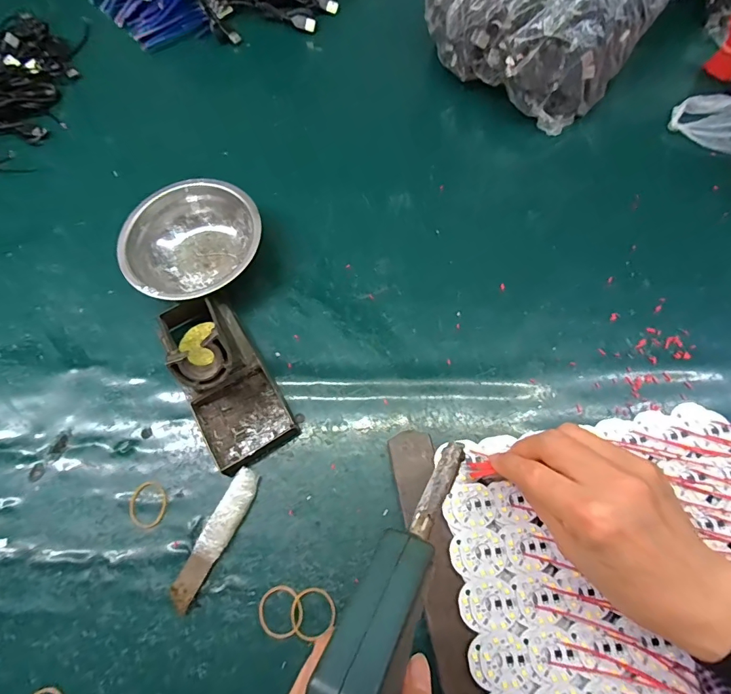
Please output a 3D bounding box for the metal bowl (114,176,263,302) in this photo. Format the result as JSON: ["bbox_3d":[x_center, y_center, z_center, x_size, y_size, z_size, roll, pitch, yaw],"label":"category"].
[{"bbox_3d":[-0.161,-0.097,0.404,0.126,0.046,0.119,-1,68,3],"label":"metal bowl"}]

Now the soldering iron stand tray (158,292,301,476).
[{"bbox_3d":[-0.118,0.022,0.343,0.072,0.070,0.152,-25,81,-8],"label":"soldering iron stand tray"}]

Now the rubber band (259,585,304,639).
[{"bbox_3d":[-0.061,0.189,0.301,0.030,0.004,0.033,-1,68,3],"label":"rubber band"}]

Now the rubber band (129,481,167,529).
[{"bbox_3d":[-0.173,0.126,0.335,0.030,0.004,0.035,-24,72,-5],"label":"rubber band"}]

